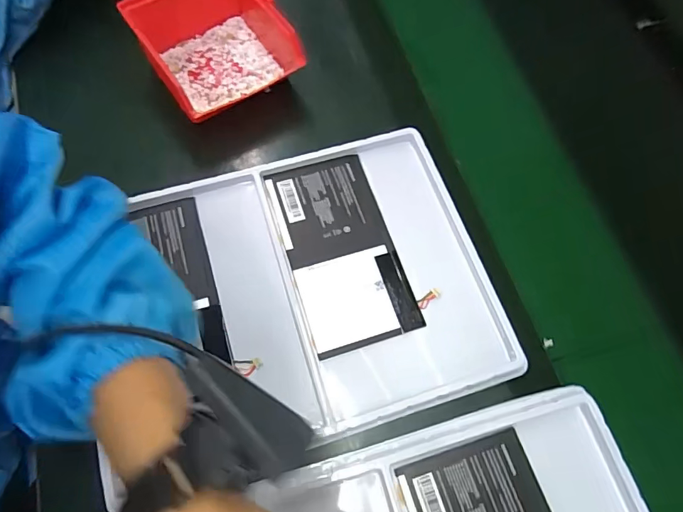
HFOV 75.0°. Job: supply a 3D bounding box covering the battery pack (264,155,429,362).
[{"bbox_3d":[-0.002,-0.007,0.386,0.089,0.006,0.171,-16,70,-9],"label":"battery pack"}]

